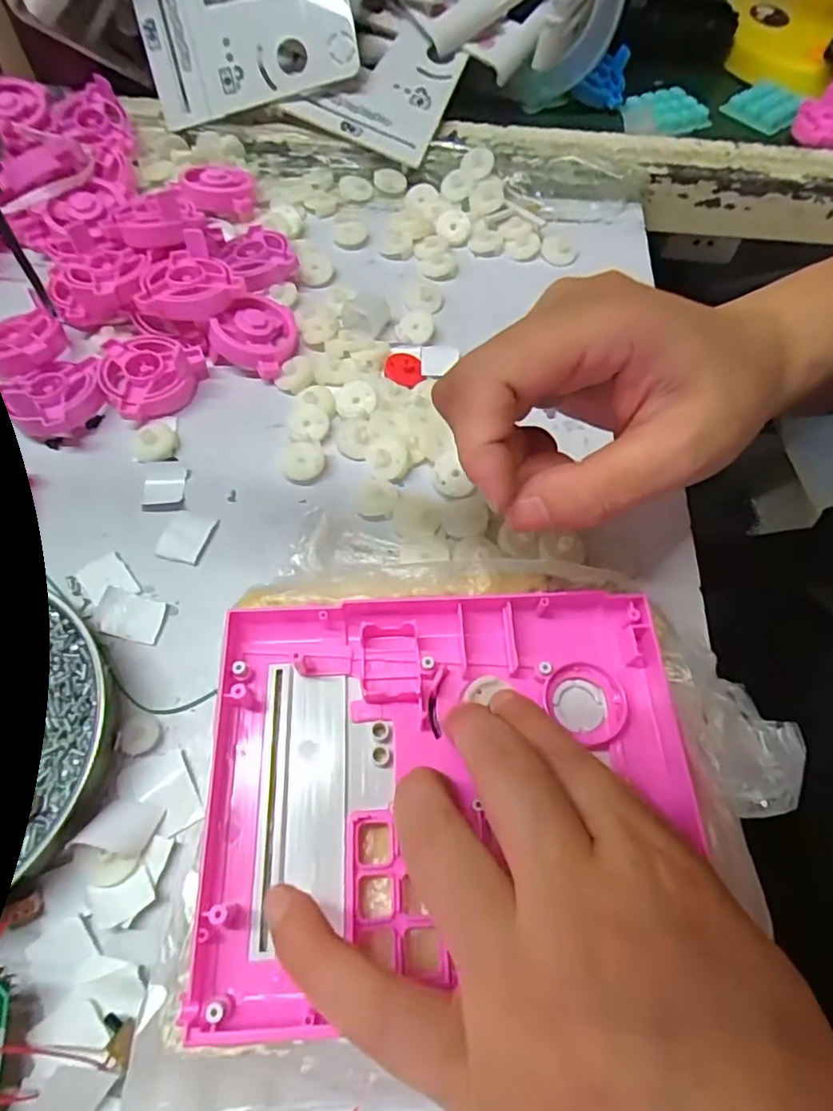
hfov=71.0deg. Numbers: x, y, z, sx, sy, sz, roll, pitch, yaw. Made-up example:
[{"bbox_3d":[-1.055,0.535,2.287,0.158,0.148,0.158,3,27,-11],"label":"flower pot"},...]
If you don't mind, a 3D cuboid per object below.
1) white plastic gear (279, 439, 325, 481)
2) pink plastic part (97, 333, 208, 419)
[{"bbox_3d":[-0.060,-0.049,0.303,0.023,0.006,0.022,0,62,0],"label":"white plastic gear"},{"bbox_3d":[-0.144,-0.100,0.323,0.053,0.018,0.052,0,62,0],"label":"pink plastic part"}]

